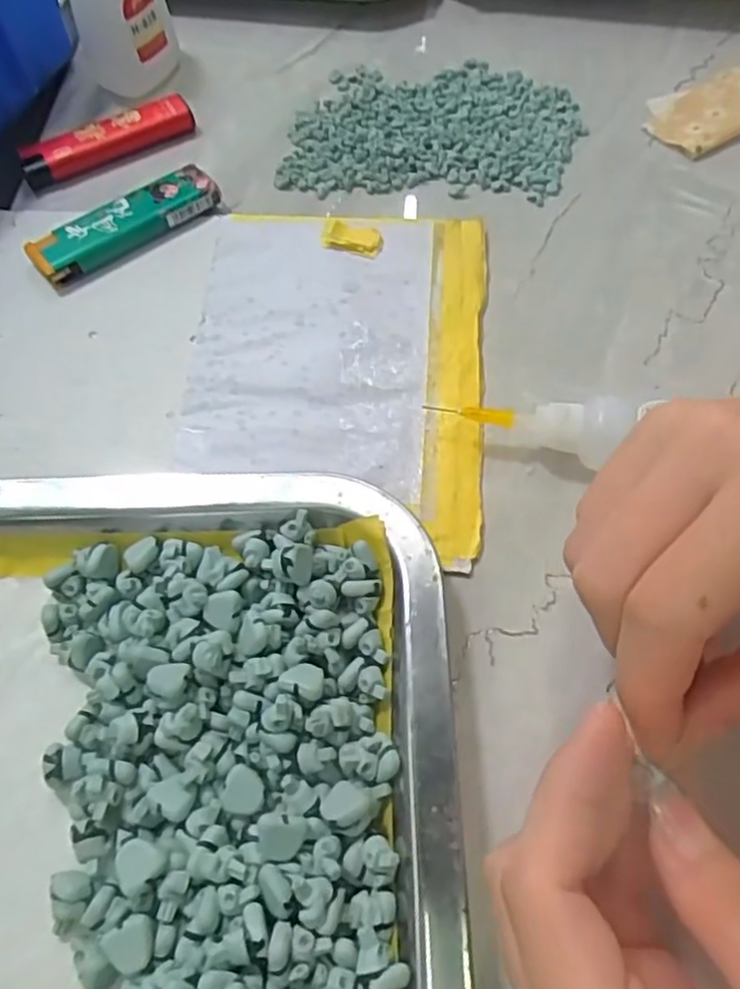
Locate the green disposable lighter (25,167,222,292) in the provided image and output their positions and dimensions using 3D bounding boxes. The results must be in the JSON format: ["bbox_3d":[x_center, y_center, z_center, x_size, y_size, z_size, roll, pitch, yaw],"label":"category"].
[{"bbox_3d":[-0.101,-0.112,0.293,0.079,0.010,0.022,-34,68,-15],"label":"green disposable lighter"}]

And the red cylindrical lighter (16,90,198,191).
[{"bbox_3d":[-0.119,-0.161,0.317,0.078,0.010,0.017,-26,66,-12],"label":"red cylindrical lighter"}]

